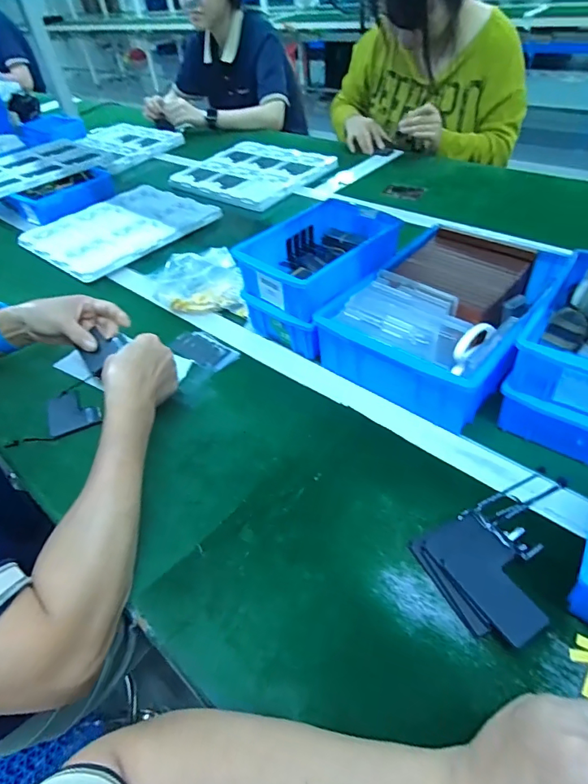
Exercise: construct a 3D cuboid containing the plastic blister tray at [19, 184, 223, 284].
[{"bbox_3d":[-0.355,-0.341,0.916,0.332,0.031,0.308,-37,51,-26],"label":"plastic blister tray"}]

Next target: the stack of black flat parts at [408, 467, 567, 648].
[{"bbox_3d":[0.194,0.129,0.372,0.161,0.023,0.101,-24,46,-15],"label":"stack of black flat parts"}]

